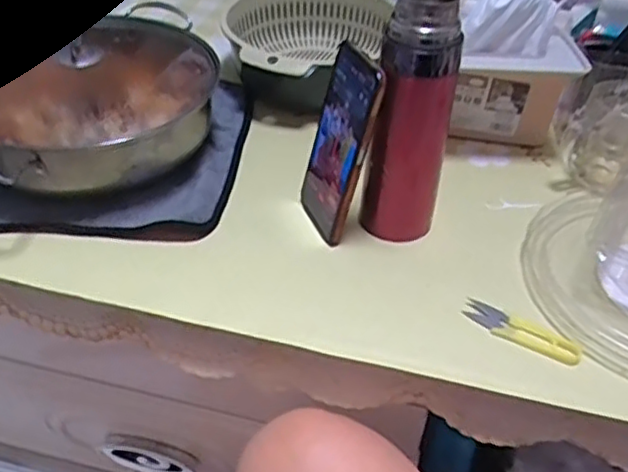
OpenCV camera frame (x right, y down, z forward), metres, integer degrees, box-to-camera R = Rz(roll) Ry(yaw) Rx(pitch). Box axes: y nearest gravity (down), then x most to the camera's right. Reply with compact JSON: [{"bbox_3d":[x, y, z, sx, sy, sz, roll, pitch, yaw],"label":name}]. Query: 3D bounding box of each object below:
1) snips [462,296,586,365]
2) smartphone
[{"bbox_3d":[0.163,0.077,0.532,0.092,0.008,0.023,25,45,22],"label":"snips"},{"bbox_3d":[0.021,-0.078,0.580,0.008,0.164,0.077,-4,37,-26],"label":"smartphone"}]

